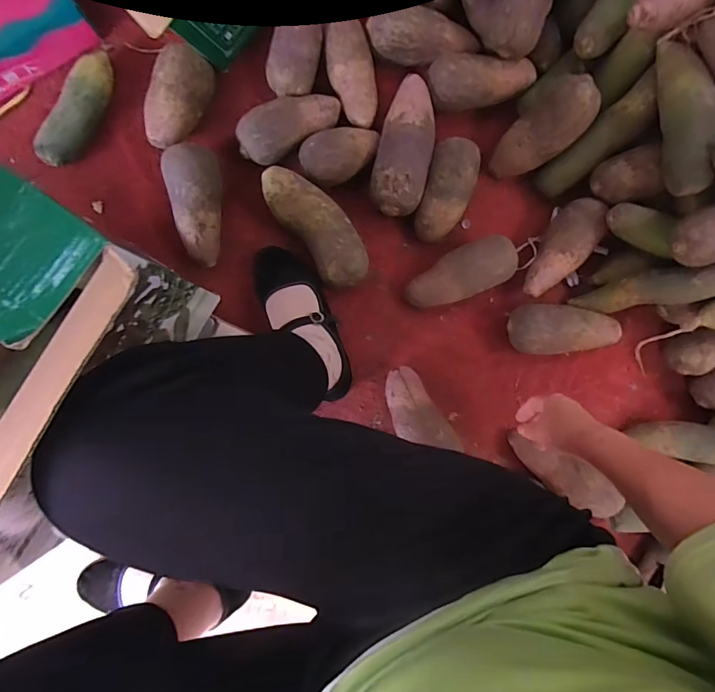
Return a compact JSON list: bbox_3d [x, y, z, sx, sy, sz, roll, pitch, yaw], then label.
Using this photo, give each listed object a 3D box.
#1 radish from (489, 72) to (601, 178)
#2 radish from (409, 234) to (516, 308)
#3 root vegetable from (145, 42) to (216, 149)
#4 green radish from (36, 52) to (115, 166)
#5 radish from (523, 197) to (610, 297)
[{"bbox_3d":[0.260,-0.301,0.605,0.078,0.056,0.155,41,133,-5],"label":"radish"},{"bbox_3d":[0.150,-0.104,0.633,0.156,0.058,0.068,-24,92,-1],"label":"radish"},{"bbox_3d":[-0.256,-0.342,0.607,0.071,0.069,0.130,22,90,-2],"label":"root vegetable"},{"bbox_3d":[-0.396,-0.330,0.610,0.051,0.048,0.163,27,90,-2],"label":"green radish"},{"bbox_3d":[0.298,-0.140,0.633,0.063,0.061,0.155,35,90,-2],"label":"radish"}]

